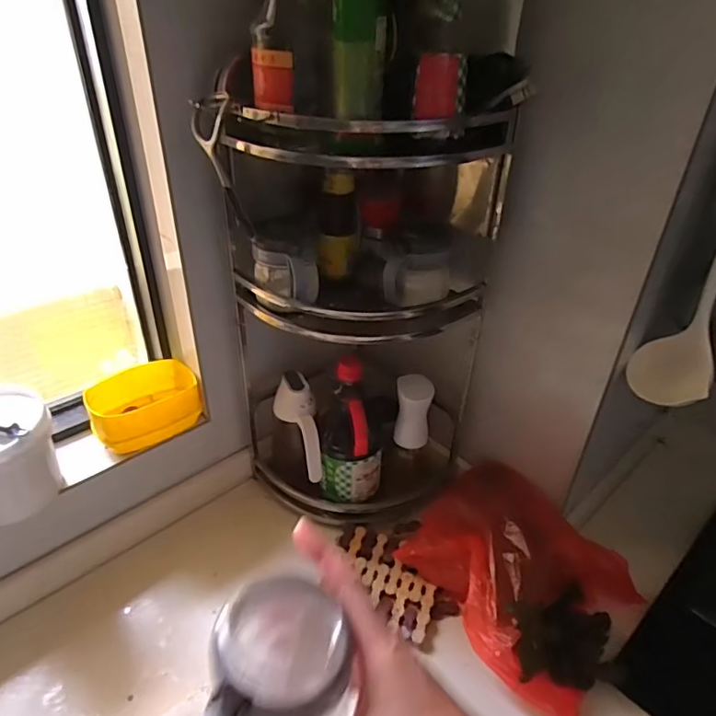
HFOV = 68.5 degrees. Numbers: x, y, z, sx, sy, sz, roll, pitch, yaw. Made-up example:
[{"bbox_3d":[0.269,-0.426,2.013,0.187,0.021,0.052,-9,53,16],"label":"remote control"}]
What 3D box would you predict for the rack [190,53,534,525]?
[{"bbox_3d":[-0.002,-0.043,0.729,0.344,0.582,0.186,5,34,3],"label":"rack"}]

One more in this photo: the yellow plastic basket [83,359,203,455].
[{"bbox_3d":[-0.310,0.068,0.769,0.149,0.069,0.097,-21,41,-31],"label":"yellow plastic basket"}]

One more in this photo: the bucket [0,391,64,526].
[{"bbox_3d":[-0.434,0.121,0.644,0.115,0.128,0.110,2,34,-1],"label":"bucket"}]

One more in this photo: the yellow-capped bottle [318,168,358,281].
[{"bbox_3d":[-0.027,-0.179,0.704,0.049,0.140,0.053,1,34,-2],"label":"yellow-capped bottle"}]

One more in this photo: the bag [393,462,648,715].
[{"bbox_3d":[0.205,0.276,0.696,0.220,0.118,0.301,-21,40,-30],"label":"bag"}]

